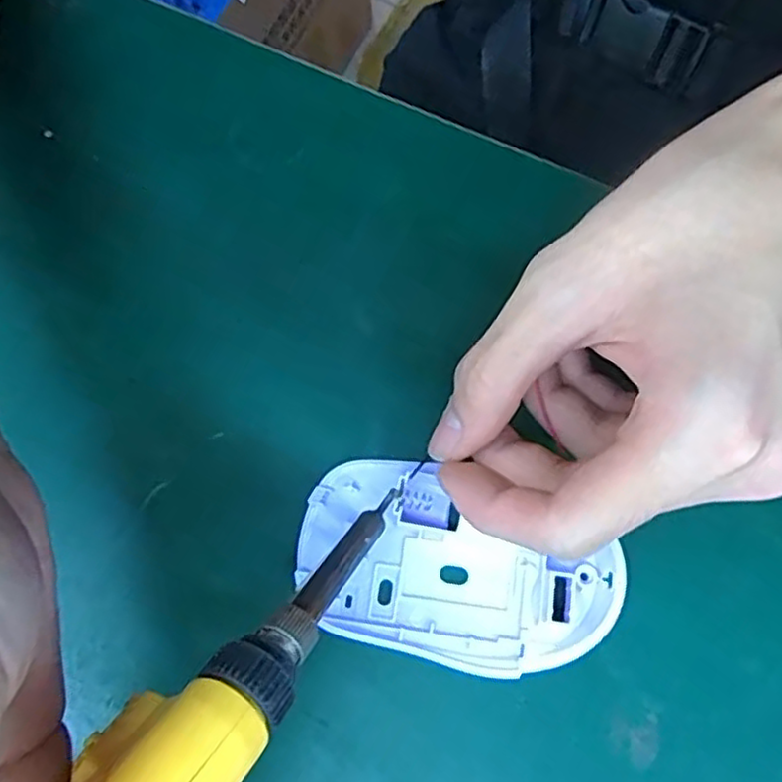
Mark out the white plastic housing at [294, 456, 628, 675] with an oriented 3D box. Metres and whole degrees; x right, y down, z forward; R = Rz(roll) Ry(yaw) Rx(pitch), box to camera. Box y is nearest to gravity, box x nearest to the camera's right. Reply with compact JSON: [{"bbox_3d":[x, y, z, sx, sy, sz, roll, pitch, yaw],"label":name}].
[{"bbox_3d":[0.019,0.054,0.210,0.097,0.016,0.054,13,74,6],"label":"white plastic housing"}]

